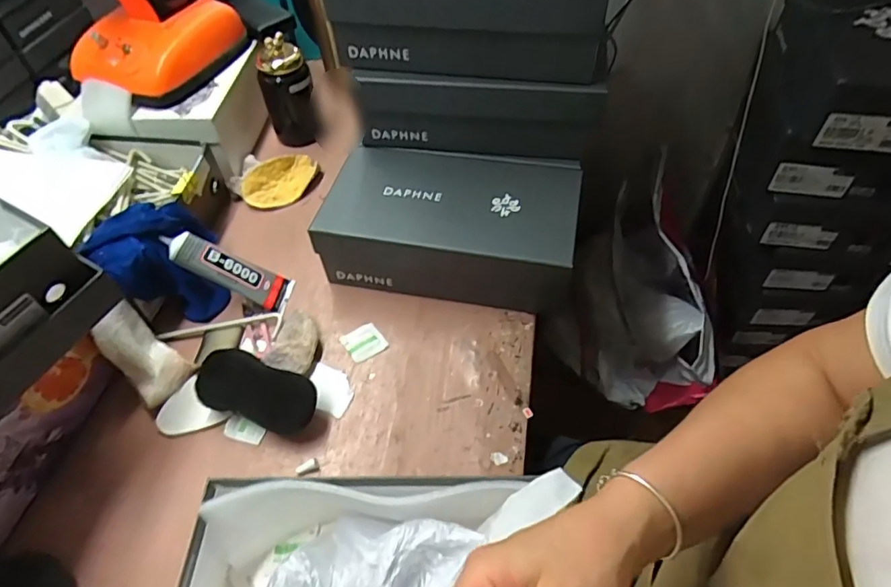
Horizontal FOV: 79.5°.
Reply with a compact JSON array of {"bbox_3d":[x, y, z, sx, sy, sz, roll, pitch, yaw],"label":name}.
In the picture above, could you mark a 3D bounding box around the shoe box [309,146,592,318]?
[{"bbox_3d":[0.010,-0.086,0.674,0.287,0.108,0.165,9,53,9],"label":"shoe box"}]

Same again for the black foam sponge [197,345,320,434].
[{"bbox_3d":[-0.198,0.101,0.562,0.121,0.019,0.062,23,79,-5],"label":"black foam sponge"}]

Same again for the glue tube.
[{"bbox_3d":[-0.257,-0.028,0.644,0.151,0.028,0.046,29,47,-26],"label":"glue tube"}]

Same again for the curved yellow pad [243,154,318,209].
[{"bbox_3d":[-0.242,-0.168,0.799,0.114,0.022,0.065,-41,93,-26],"label":"curved yellow pad"}]

